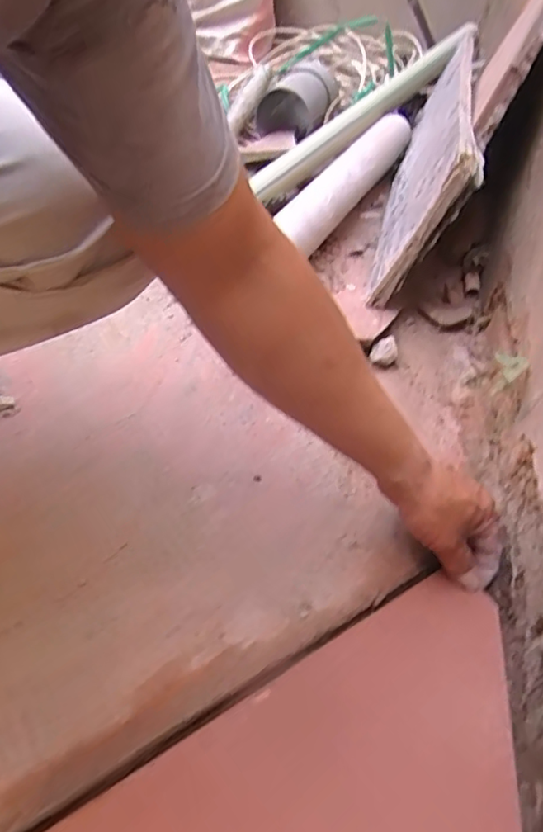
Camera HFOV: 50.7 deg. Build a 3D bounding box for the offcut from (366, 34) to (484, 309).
[{"bbox_3d":[0.224,-0.369,0.833,0.028,0.204,0.541,27,45,-8],"label":"offcut"}]

